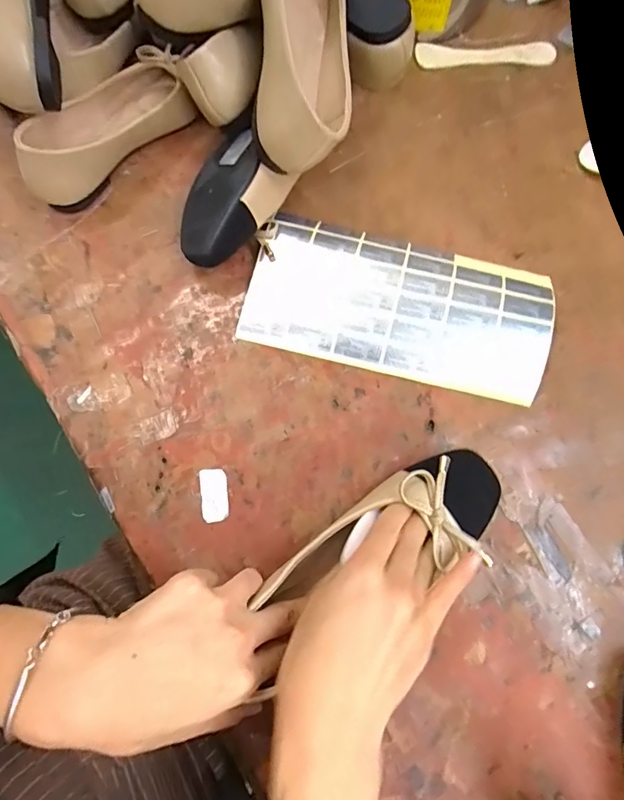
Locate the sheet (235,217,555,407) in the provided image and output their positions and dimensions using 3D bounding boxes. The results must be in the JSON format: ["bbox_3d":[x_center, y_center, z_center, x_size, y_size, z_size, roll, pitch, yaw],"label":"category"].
[{"bbox_3d":[0.071,-0.081,0.381,0.249,0.022,0.120,14,75,5],"label":"sheet"}]

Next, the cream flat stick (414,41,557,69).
[{"bbox_3d":[0.181,-0.364,0.469,0.144,0.010,0.031,1,74,2],"label":"cream flat stick"}]

